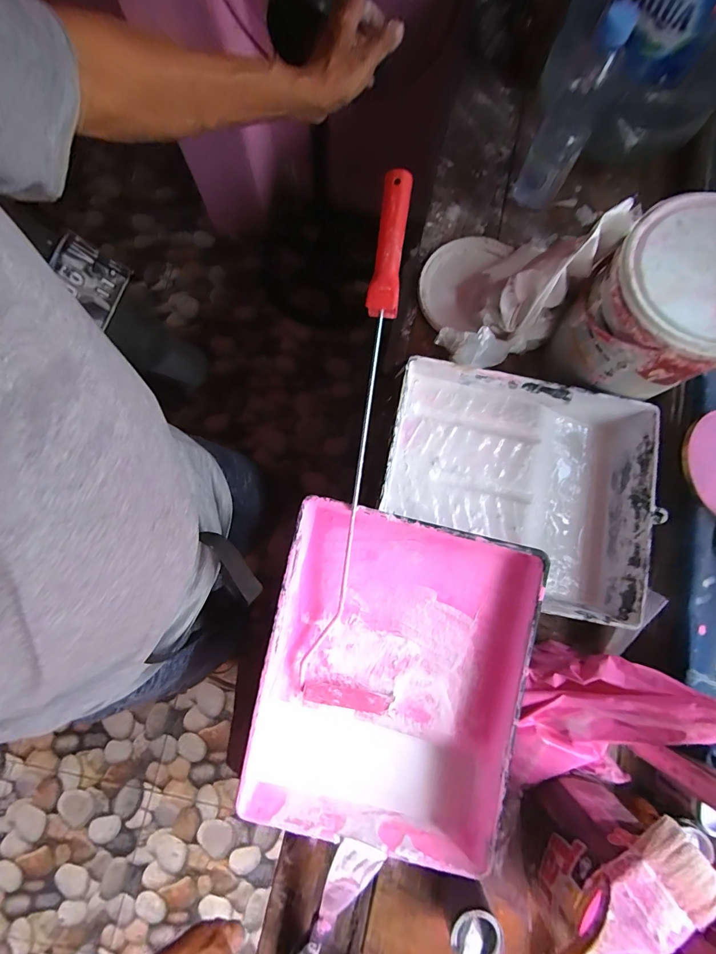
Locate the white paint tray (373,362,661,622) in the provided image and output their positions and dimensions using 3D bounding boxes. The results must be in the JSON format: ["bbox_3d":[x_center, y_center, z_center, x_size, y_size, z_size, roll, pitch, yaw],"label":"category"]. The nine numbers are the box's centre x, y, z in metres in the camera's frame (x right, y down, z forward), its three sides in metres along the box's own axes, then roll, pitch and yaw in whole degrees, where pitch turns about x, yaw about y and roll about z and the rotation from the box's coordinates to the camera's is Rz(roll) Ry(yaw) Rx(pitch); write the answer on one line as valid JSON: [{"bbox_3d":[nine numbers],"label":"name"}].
[{"bbox_3d":[0.208,0.018,0.544,0.344,0.074,0.291,11,79,1],"label":"white paint tray"}]

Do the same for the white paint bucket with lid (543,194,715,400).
[{"bbox_3d":[0.364,-0.195,0.488,0.167,0.173,0.169,0,79,-1],"label":"white paint bucket with lid"}]

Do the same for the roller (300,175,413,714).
[{"bbox_3d":[0.013,-0.020,0.449,0.109,0.043,0.590,6,96,0],"label":"roller"}]

